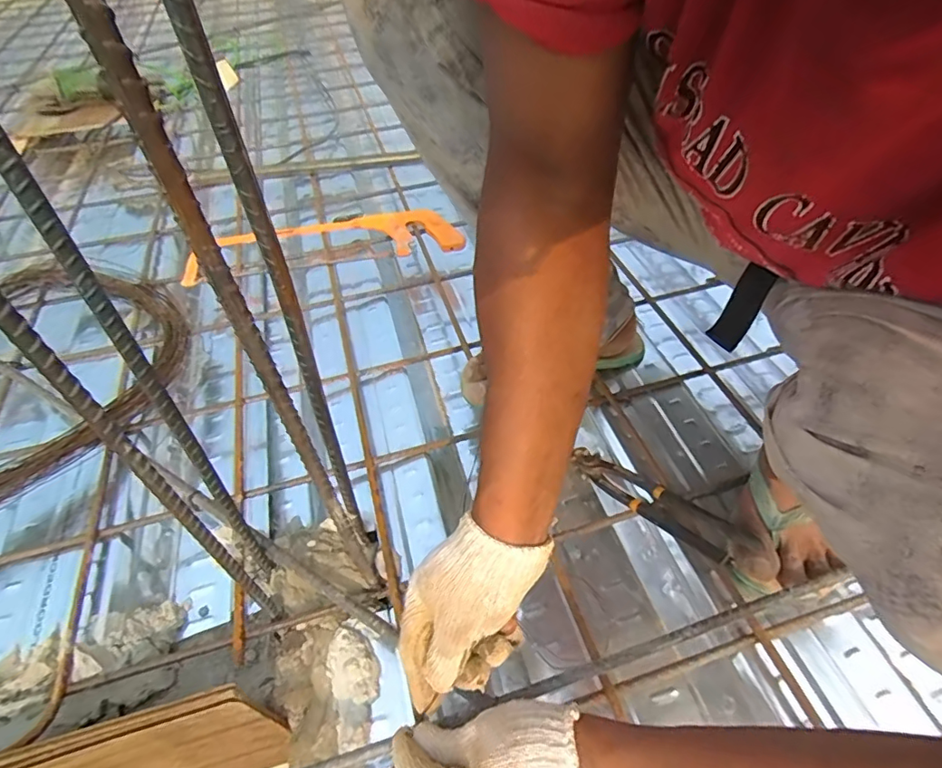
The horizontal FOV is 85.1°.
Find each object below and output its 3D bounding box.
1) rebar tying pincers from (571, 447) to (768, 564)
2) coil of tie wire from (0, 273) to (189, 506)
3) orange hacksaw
[{"bbox_3d":[0.185,0.121,0.536,0.050,0.021,0.211,-32,34,-23],"label":"rebar tying pincers"},{"bbox_3d":[-0.606,0.009,0.657,0.423,0.062,0.493,10,50,10],"label":"coil of tie wire"},{"bbox_3d":[-0.246,-0.241,0.873,0.457,0.042,0.139,-6,49,-3],"label":"orange hacksaw"}]

